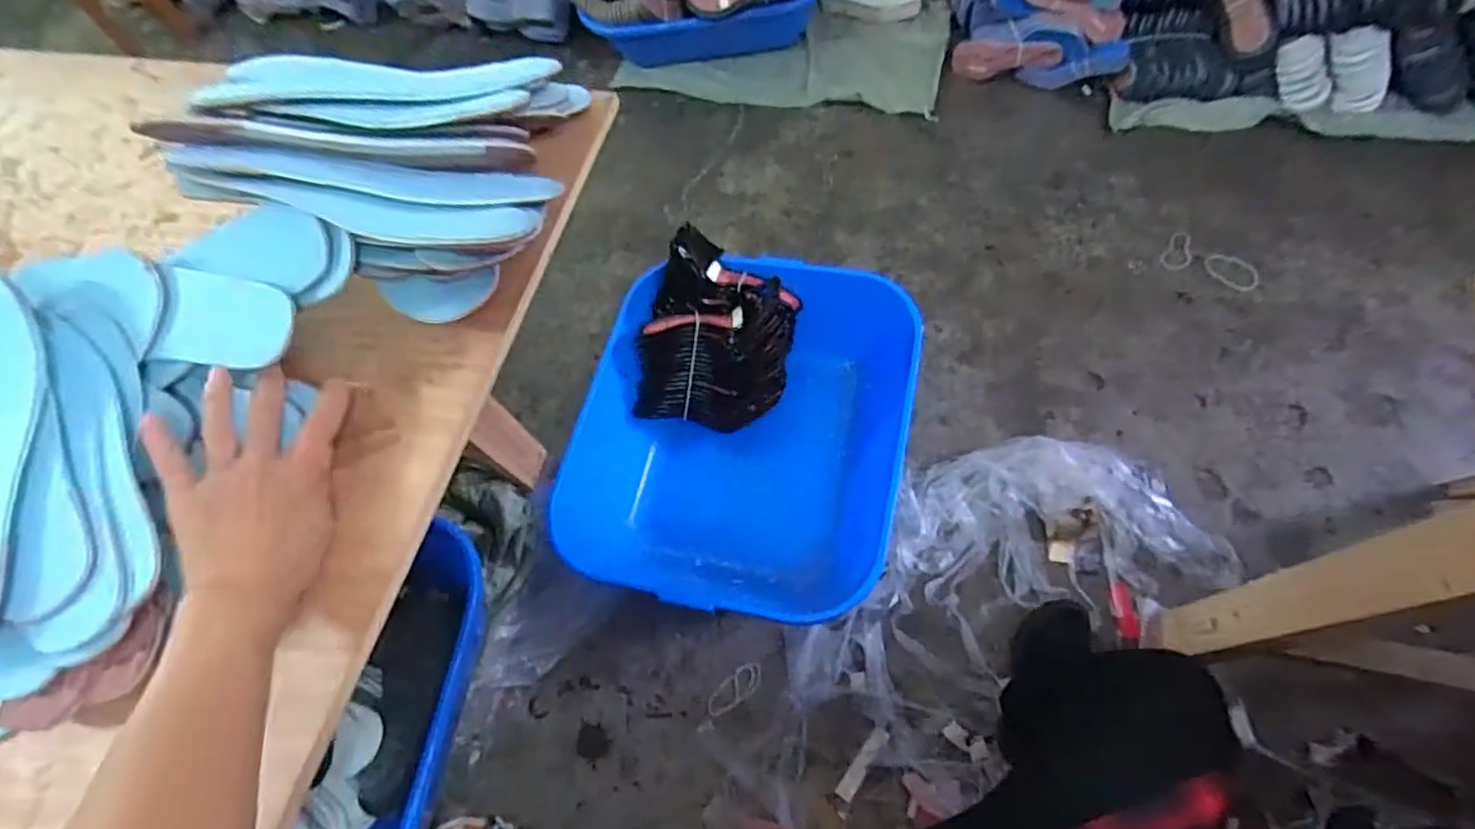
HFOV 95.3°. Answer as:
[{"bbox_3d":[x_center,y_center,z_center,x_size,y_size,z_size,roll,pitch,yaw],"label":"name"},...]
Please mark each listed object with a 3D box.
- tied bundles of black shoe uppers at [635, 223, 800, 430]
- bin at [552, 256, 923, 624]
[{"bbox_3d":[-0.029,-0.139,1.150,0.248,0.166,0.291,11,68,5],"label":"tied bundles of black shoe uppers"},{"bbox_3d":[0.015,0.021,1.127,0.520,0.182,0.586,9,66,13],"label":"bin"}]

